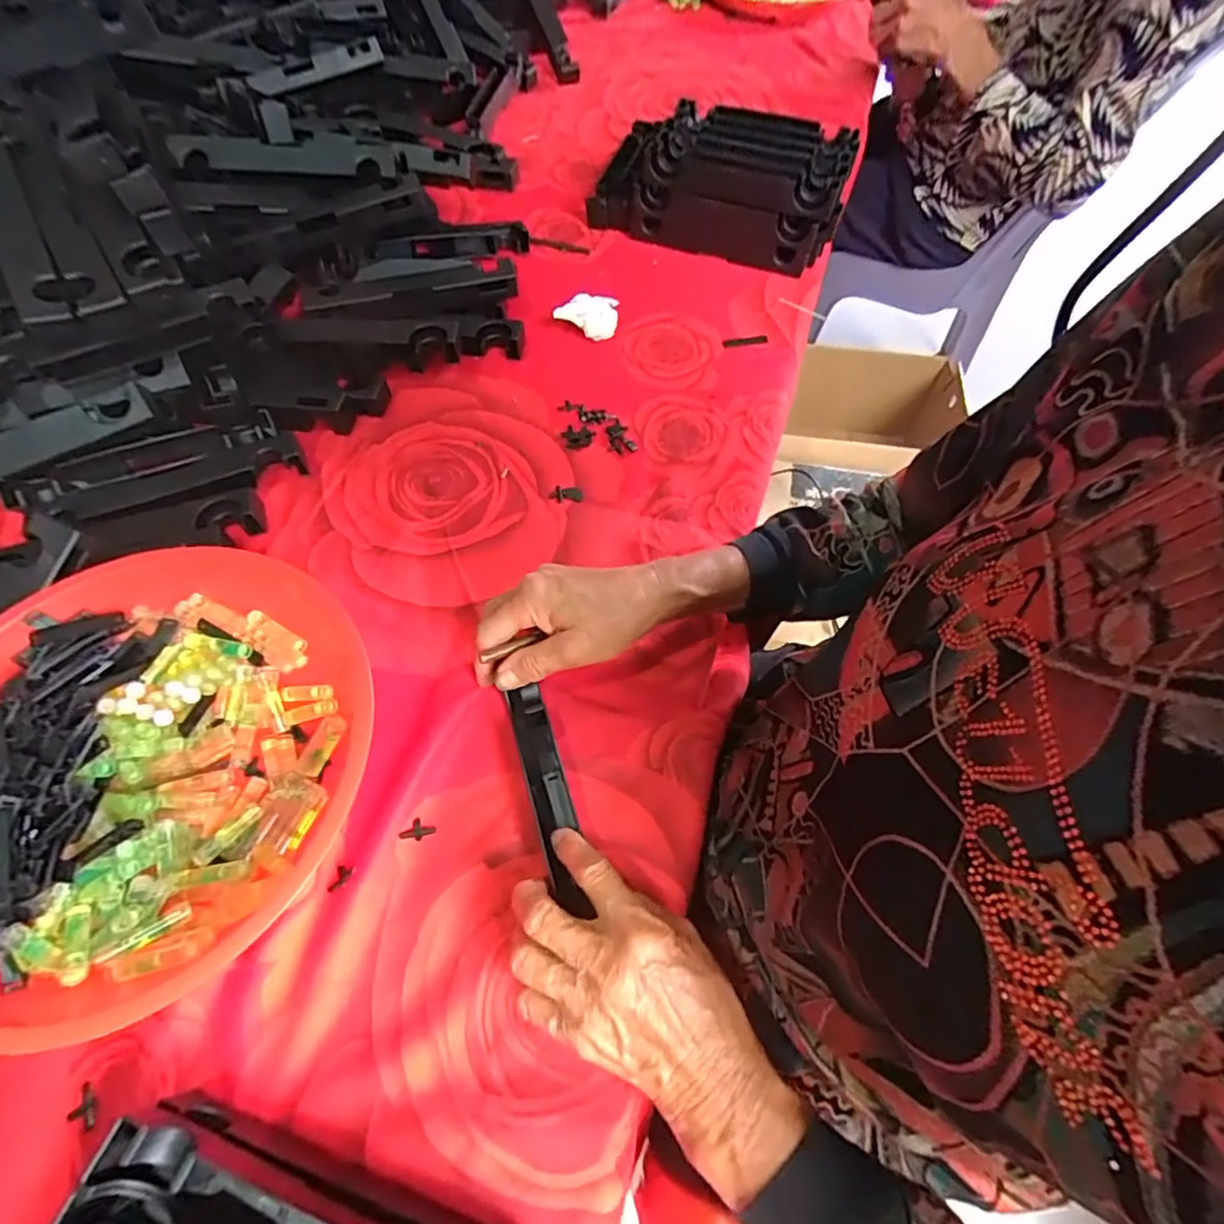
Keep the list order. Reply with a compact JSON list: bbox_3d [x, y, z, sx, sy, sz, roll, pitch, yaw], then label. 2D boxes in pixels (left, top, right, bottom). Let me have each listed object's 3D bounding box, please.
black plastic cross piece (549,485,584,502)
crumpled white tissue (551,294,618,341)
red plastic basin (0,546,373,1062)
[{"bbox_3d":[-0.038,-0.097,0.504,0.027,0.004,0.018,-3,62,-2],"label":"black plastic cross piece"},{"bbox_3d":[-0.022,-0.292,0.592,0.055,0.021,0.047,13,62,6],"label":"crumpled white tissue"},{"bbox_3d":[-0.257,0.083,0.341,0.226,0.070,0.240,0,61,-1],"label":"red plastic basin"}]

